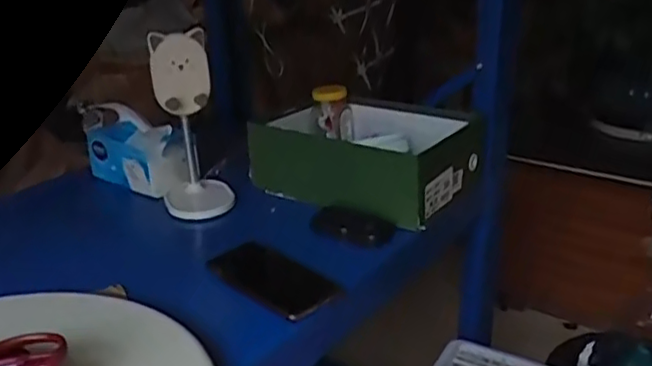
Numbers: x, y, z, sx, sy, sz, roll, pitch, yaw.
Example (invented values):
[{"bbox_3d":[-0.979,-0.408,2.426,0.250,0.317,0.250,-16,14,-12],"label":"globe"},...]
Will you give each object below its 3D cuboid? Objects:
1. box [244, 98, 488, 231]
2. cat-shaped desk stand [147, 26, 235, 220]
[{"bbox_3d":[0.051,-0.052,1.007,0.343,0.110,0.244,13,27,31],"label":"box"},{"bbox_3d":[-0.196,-0.083,0.914,0.097,0.253,0.107,-7,23,-12],"label":"cat-shaped desk stand"}]

